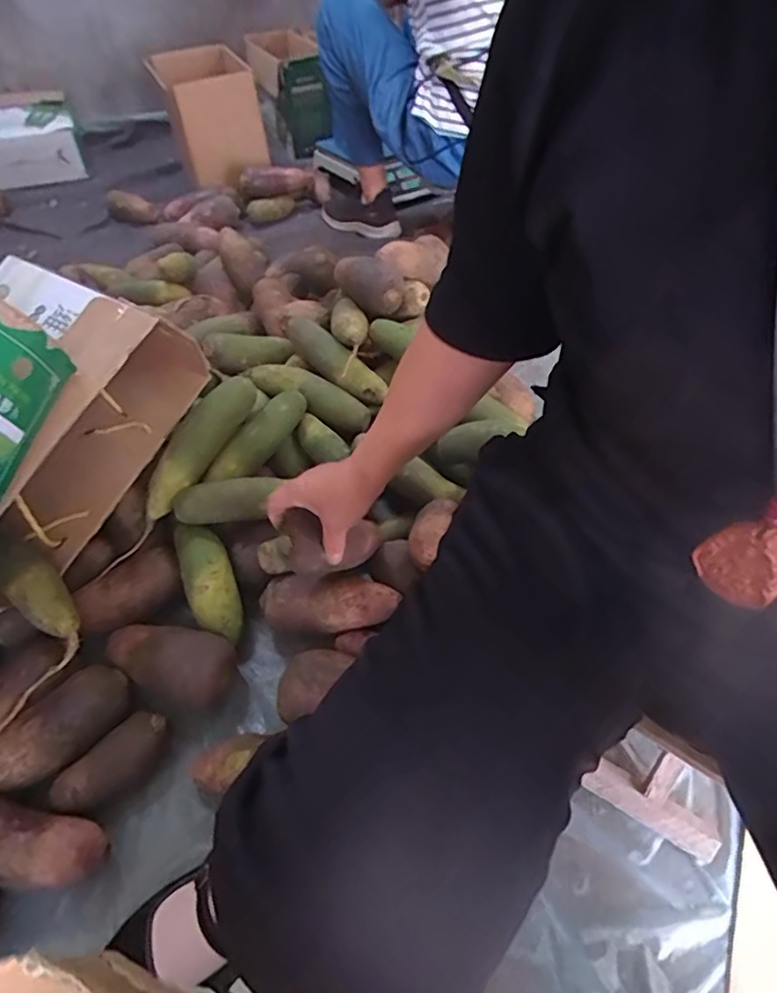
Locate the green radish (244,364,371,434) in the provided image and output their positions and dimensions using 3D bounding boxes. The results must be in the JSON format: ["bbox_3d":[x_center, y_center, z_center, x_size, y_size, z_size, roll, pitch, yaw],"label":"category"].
[{"bbox_3d":[-0.120,-0.152,0.840,0.195,0.041,0.054,25,53,4],"label":"green radish"}]

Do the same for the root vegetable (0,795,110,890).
[{"bbox_3d":[-0.353,0.329,0.541,0.169,0.061,0.061,9,50,10],"label":"root vegetable"}]

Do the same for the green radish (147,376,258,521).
[{"bbox_3d":[-0.255,-0.072,0.740,0.061,0.049,0.215,27,76,23],"label":"green radish"}]

